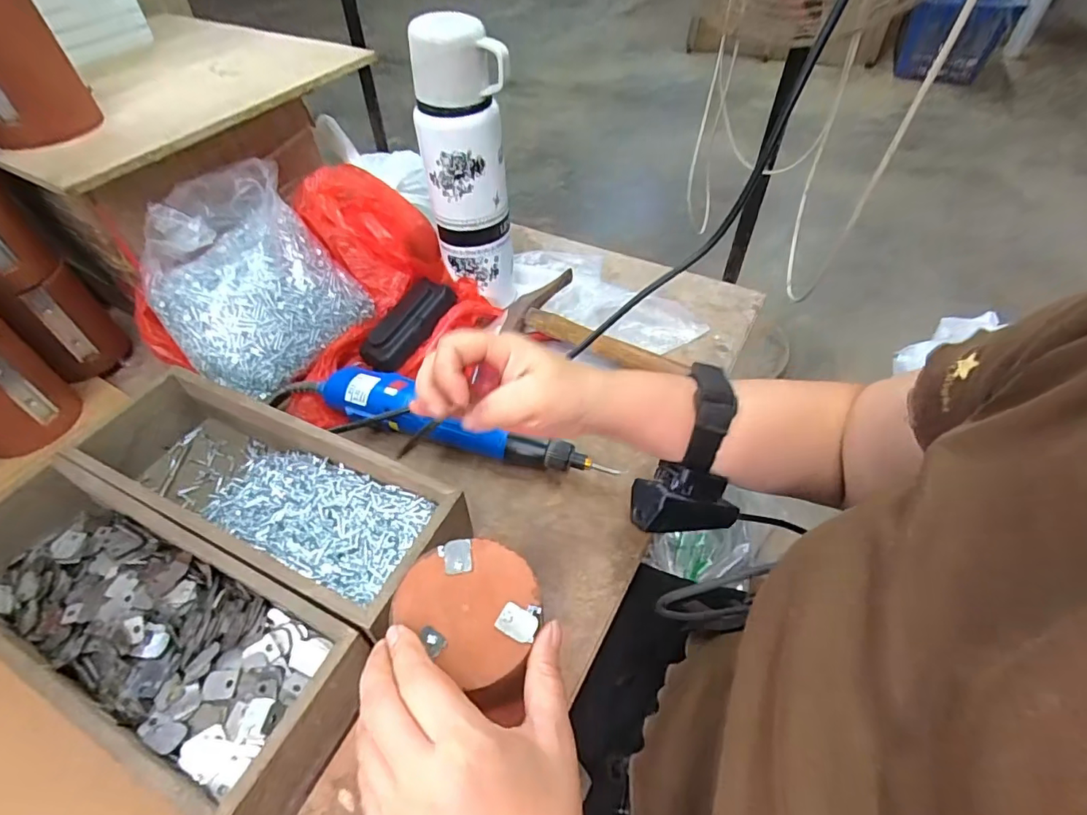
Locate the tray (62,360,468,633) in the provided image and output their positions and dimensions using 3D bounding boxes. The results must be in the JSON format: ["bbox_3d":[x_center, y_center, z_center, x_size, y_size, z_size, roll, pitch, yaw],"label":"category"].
[{"bbox_3d":[-0.197,0.062,0.387,0.290,0.063,0.100,21,52,17],"label":"tray"}]

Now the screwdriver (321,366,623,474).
[{"bbox_3d":[-0.093,0.013,0.467,0.253,0.044,0.058,16,48,13],"label":"screwdriver"}]

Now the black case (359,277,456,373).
[{"bbox_3d":[-0.135,-0.083,0.535,0.044,0.025,0.108,33,78,26],"label":"black case"}]

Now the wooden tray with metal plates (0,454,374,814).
[{"bbox_3d":[-0.247,0.135,0.332,0.291,0.074,0.101,21,52,17],"label":"wooden tray with metal plates"}]

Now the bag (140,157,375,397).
[{"bbox_3d":[-0.266,-0.119,0.486,0.162,0.053,0.188,-40,99,-25],"label":"bag"}]

